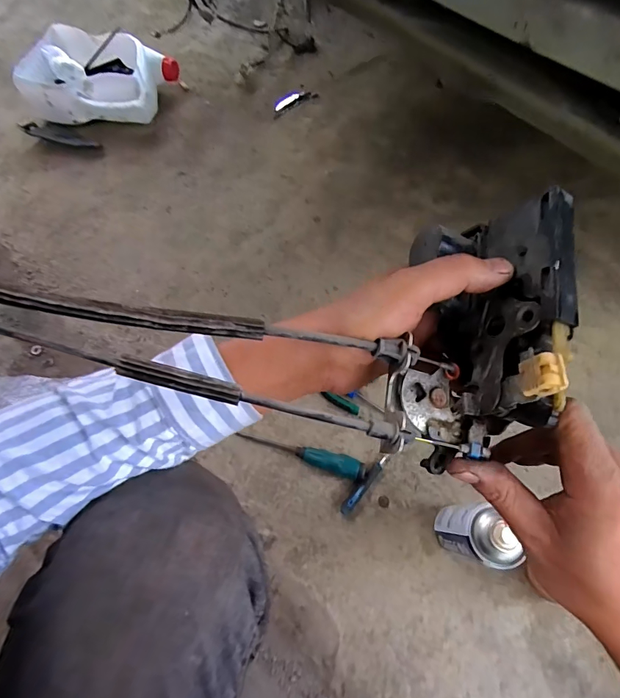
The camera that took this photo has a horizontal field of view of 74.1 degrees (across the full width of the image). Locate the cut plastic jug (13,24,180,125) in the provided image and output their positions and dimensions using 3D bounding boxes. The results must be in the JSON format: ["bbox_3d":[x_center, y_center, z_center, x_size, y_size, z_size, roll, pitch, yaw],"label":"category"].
[{"bbox_3d":[-0.459,-0.577,0.894,0.292,0.102,0.222,19,71,10],"label":"cut plastic jug"}]

